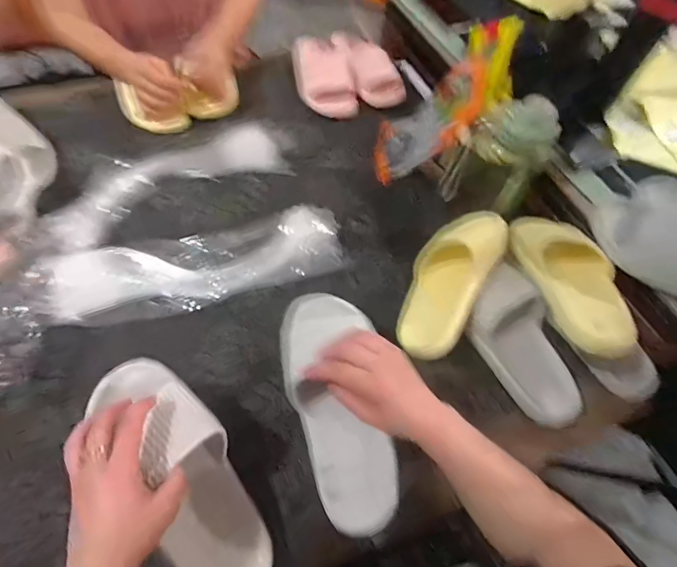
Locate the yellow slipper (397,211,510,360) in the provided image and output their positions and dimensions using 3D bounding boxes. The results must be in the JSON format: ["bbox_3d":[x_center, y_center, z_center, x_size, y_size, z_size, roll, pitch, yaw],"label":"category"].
[{"bbox_3d":[0.162,-0.012,0.572,0.102,0.061,0.244,32,63,14],"label":"yellow slipper"}]

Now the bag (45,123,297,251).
[{"bbox_3d":[-0.274,-0.186,0.684,0.416,0.032,0.151,-28,62,-26],"label":"bag"}]

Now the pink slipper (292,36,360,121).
[{"bbox_3d":[-0.036,-0.472,0.879,0.113,0.060,0.255,-10,61,-9],"label":"pink slipper"}]

